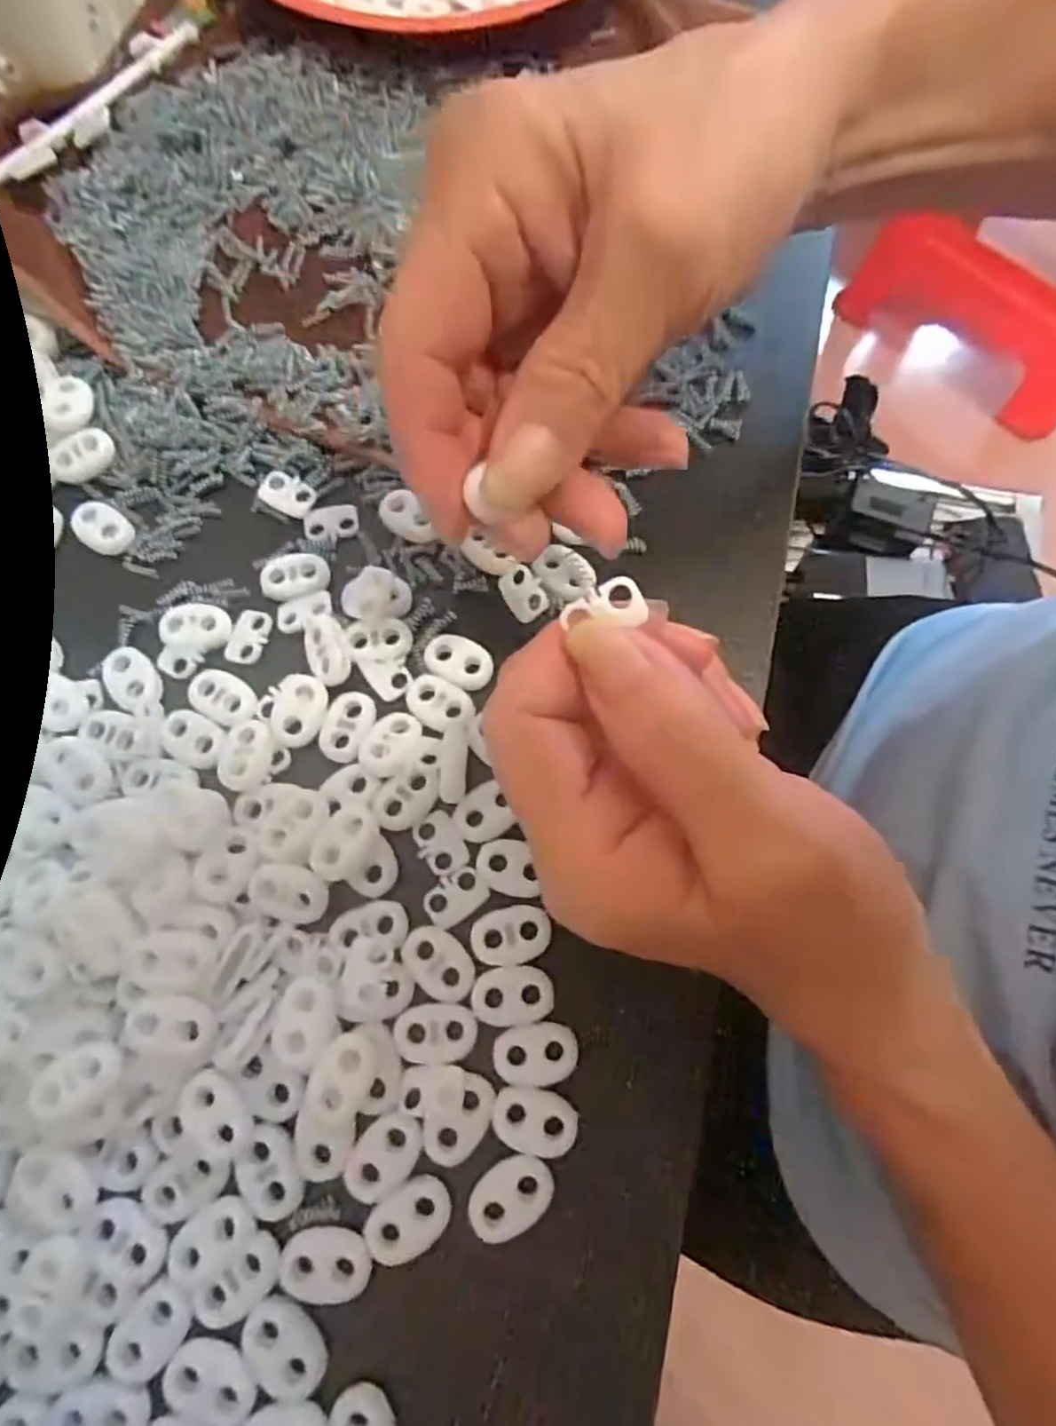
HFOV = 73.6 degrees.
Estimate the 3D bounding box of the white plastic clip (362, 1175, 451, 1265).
[{"bbox_3d":[-0.031,0.128,0.177,0.023,0.004,0.015,-29,75,-8],"label":"white plastic clip"}]

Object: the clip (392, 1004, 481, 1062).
[{"bbox_3d":[-0.025,0.086,0.190,0.022,0.004,0.014,-4,73,0],"label":"clip"}]

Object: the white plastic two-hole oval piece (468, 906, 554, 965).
[{"bbox_3d":[-0.005,0.062,0.198,0.022,0.004,0.015,-10,73,-2],"label":"white plastic two-hole oval piece"}]

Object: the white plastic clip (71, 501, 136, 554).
[{"bbox_3d":[-0.146,-0.063,0.242,0.023,0.004,0.016,37,77,11],"label":"white plastic clip"}]

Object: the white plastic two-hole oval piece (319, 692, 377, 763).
[{"bbox_3d":[-0.056,0.004,0.218,0.014,0.004,0.022,20,74,7],"label":"white plastic two-hole oval piece"}]

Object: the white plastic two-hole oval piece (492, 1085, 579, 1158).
[{"bbox_3d":[0.002,0.106,0.183,0.022,0.004,0.015,12,73,5],"label":"white plastic two-hole oval piece"}]

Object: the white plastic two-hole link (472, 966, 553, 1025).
[{"bbox_3d":[-0.004,0.077,0.193,0.022,0.004,0.014,-8,73,-2],"label":"white plastic two-hole link"}]

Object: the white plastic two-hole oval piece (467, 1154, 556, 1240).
[{"bbox_3d":[-0.004,0.122,0.178,0.023,0.004,0.015,-31,75,-8],"label":"white plastic two-hole oval piece"}]

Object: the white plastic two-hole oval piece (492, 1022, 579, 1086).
[{"bbox_3d":[0.002,0.091,0.188,0.022,0.004,0.015,-12,73,-3],"label":"white plastic two-hole oval piece"}]

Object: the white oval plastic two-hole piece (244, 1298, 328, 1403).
[{"bbox_3d":[-0.059,0.154,0.171,0.016,0.004,0.022,-41,76,-11],"label":"white oval plastic two-hole piece"}]

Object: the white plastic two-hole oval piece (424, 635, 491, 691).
[{"bbox_3d":[-0.022,-0.016,0.225,0.022,0.004,0.016,23,74,8],"label":"white plastic two-hole oval piece"}]

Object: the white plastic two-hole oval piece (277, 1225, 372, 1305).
[{"bbox_3d":[-0.051,0.137,0.174,0.022,0.004,0.015,3,73,2],"label":"white plastic two-hole oval piece"}]

